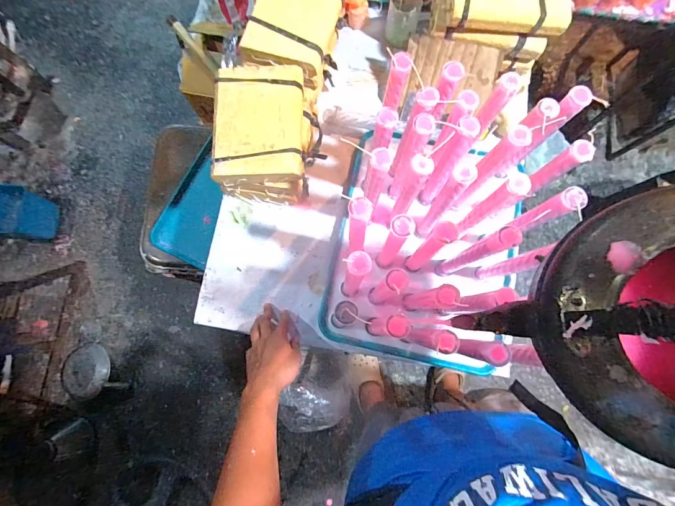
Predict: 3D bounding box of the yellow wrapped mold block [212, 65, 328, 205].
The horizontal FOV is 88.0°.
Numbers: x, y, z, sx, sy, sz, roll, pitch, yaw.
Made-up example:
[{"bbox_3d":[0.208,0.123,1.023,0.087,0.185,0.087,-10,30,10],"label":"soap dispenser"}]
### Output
[{"bbox_3d":[-0.131,-0.229,0.685,0.188,0.124,0.227,7,80,1],"label":"yellow wrapped mold block"}]

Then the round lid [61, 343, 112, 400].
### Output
[{"bbox_3d":[-0.986,0.459,1.369,0.182,0.028,0.201,-34,73,-5],"label":"round lid"}]

